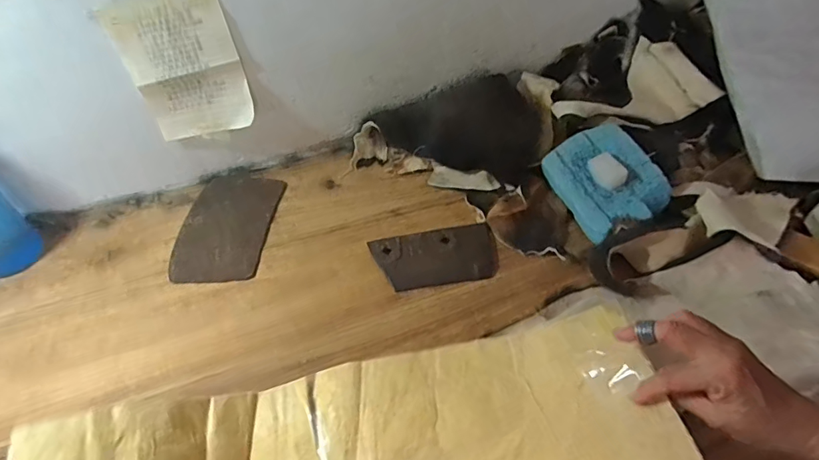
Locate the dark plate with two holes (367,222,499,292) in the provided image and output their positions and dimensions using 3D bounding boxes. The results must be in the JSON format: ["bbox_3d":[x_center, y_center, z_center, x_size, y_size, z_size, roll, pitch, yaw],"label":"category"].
[{"bbox_3d":[0.038,0.037,0.663,0.169,0.007,0.089,-10,56,-6],"label":"dark plate with two holes"}]

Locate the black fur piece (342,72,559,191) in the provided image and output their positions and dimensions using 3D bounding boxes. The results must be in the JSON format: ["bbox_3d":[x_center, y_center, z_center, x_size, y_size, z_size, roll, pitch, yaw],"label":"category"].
[{"bbox_3d":[0.073,-0.174,0.783,0.321,0.118,0.200,5,49,6],"label":"black fur piece"}]

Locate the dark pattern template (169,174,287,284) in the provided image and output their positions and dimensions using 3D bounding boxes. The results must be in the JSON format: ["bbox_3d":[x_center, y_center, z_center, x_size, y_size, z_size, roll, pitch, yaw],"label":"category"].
[{"bbox_3d":[-0.275,-0.009,0.720,0.133,0.006,0.212,4,50,3],"label":"dark pattern template"}]

